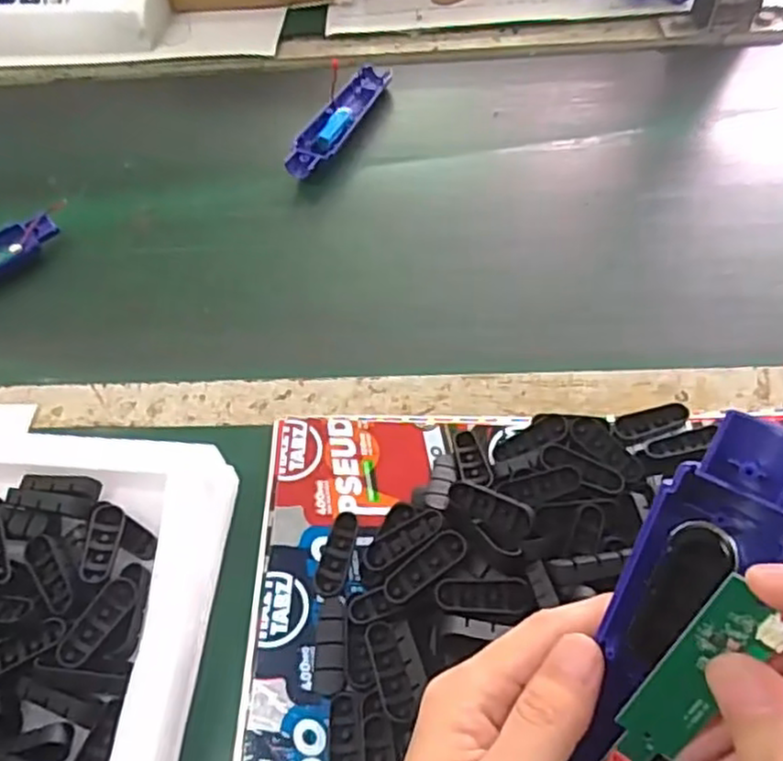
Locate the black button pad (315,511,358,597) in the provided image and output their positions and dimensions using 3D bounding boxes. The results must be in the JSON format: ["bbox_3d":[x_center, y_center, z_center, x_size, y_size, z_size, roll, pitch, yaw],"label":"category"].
[{"bbox_3d":[-0.030,0.096,0.389,0.016,0.006,0.047,10,56,10],"label":"black button pad"}]

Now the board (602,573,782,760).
[{"bbox_3d":[0.076,0.112,0.213,0.018,0.136,0.007,35,35,27],"label":"board"}]

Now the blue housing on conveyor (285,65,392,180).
[{"bbox_3d":[-0.048,-0.238,0.655,0.036,0.030,0.167,17,58,15],"label":"blue housing on conveyor"}]

